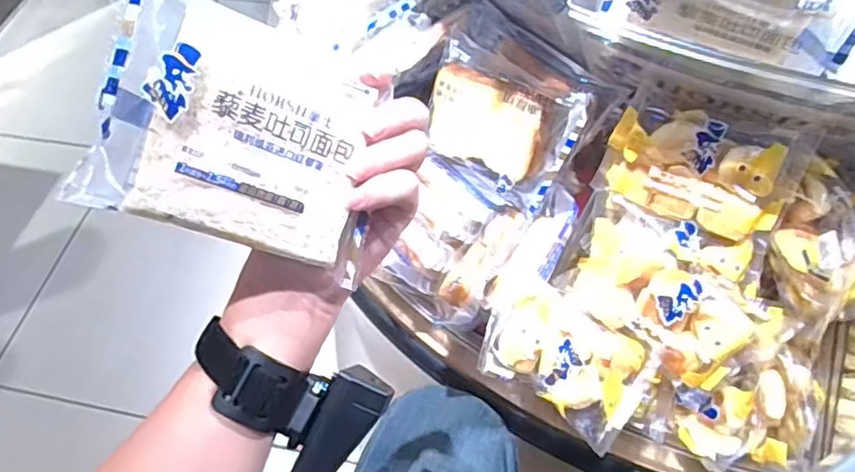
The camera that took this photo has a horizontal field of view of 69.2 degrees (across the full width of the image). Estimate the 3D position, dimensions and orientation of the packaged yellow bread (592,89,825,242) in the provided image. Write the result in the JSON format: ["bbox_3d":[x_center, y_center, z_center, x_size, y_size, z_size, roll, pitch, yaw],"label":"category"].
[{"bbox_3d":[0.203,-0.054,0.461,0.128,0.084,0.050,26,38,22],"label":"packaged yellow bread"}]

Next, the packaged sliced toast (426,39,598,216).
[{"bbox_3d":[0.062,-0.094,0.539,0.136,0.102,0.032,29,27,24],"label":"packaged sliced toast"}]

